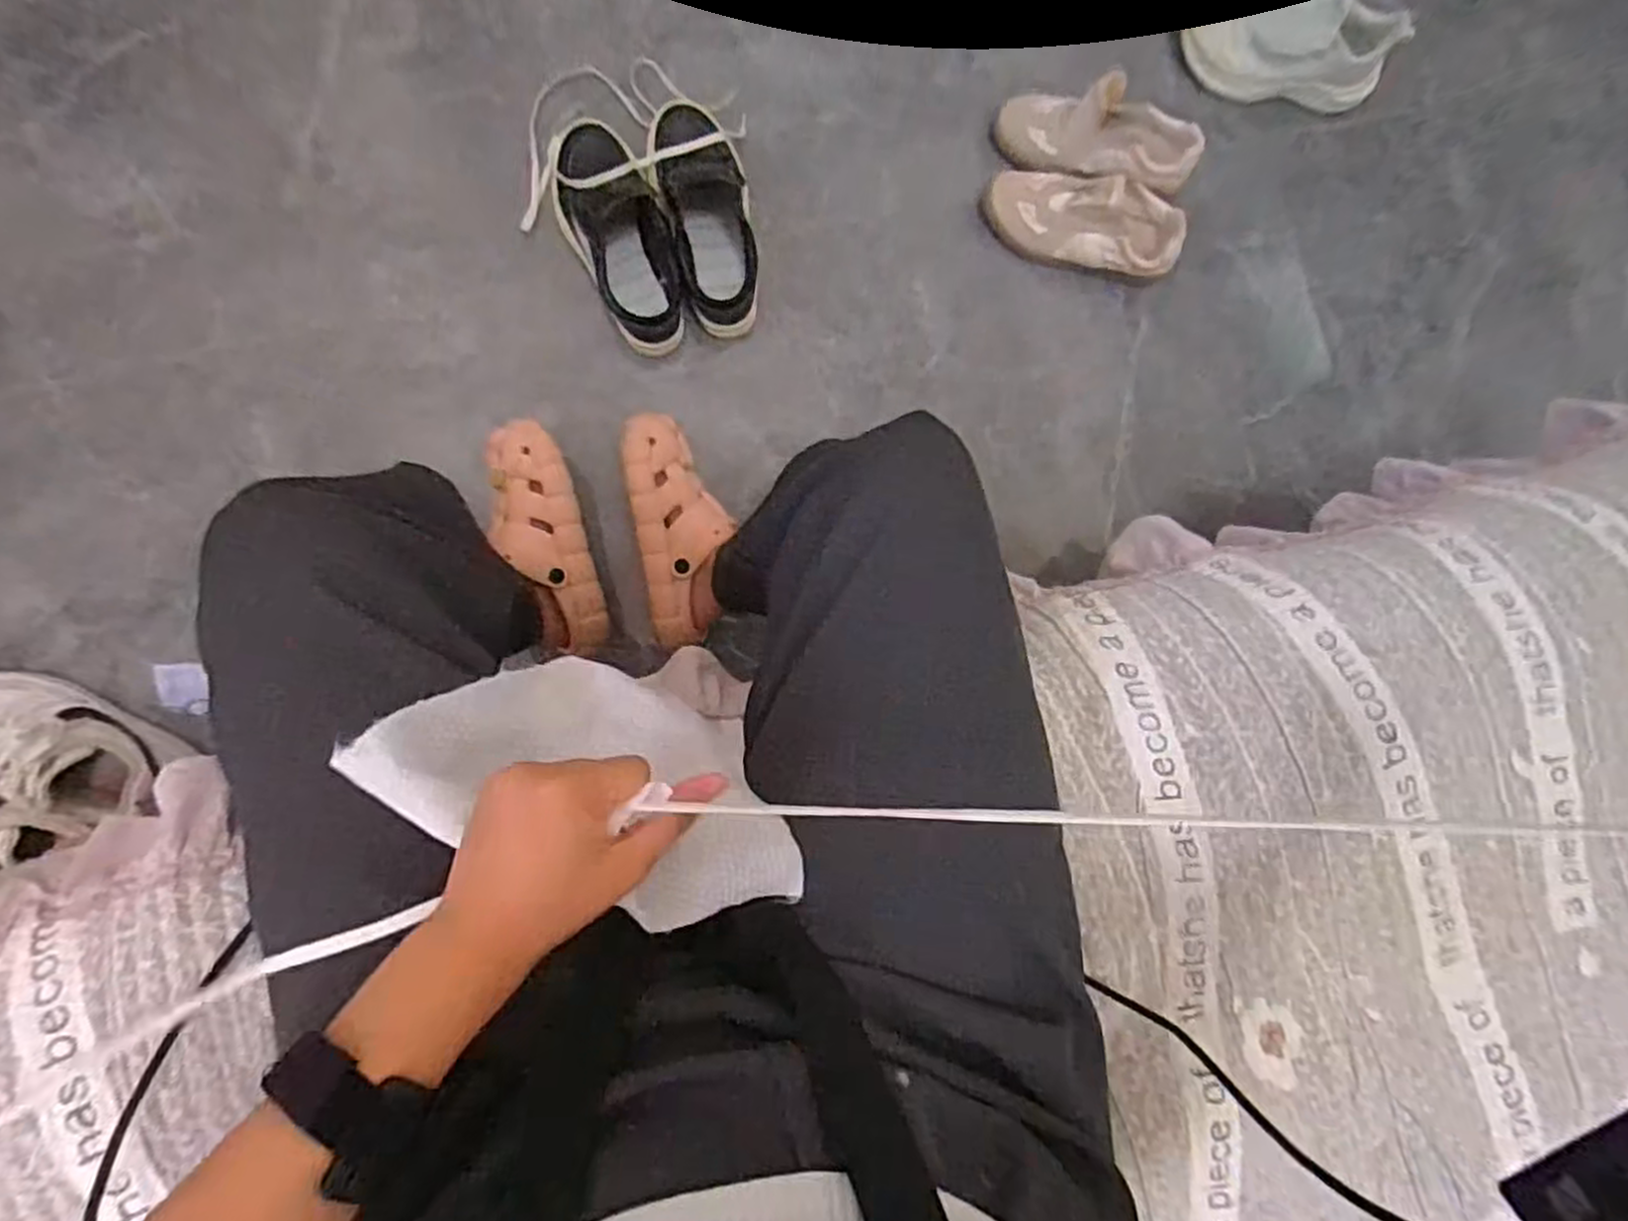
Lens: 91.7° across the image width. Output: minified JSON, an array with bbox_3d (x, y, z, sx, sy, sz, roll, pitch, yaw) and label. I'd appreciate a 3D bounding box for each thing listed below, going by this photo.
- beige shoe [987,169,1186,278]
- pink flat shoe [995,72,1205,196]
[{"bbox_3d":[0.306,-0.438,0.887,0.222,0.067,0.085,18,88,-6],"label":"beige shoe"},{"bbox_3d":[0.321,-0.526,0.876,0.221,0.099,0.077,11,88,-6],"label":"pink flat shoe"}]

